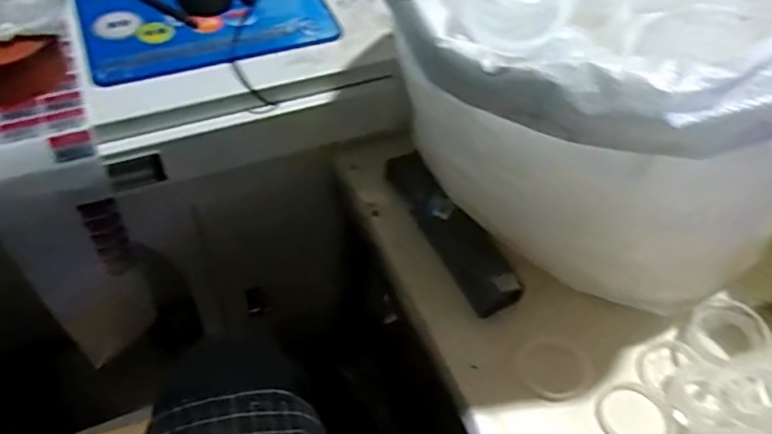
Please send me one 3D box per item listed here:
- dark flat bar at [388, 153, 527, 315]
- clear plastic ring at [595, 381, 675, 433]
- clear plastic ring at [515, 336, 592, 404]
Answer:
[{"bbox_3d":[0.065,0.009,0.637,0.049,0.037,0.208,-23,58,-21],"label":"dark flat bar"},{"bbox_3d":[0.226,0.184,0.548,0.069,0.008,0.062,28,55,16],"label":"clear plastic ring"},{"bbox_3d":[0.157,0.140,0.561,0.066,0.004,0.064,3,53,-3],"label":"clear plastic ring"}]

